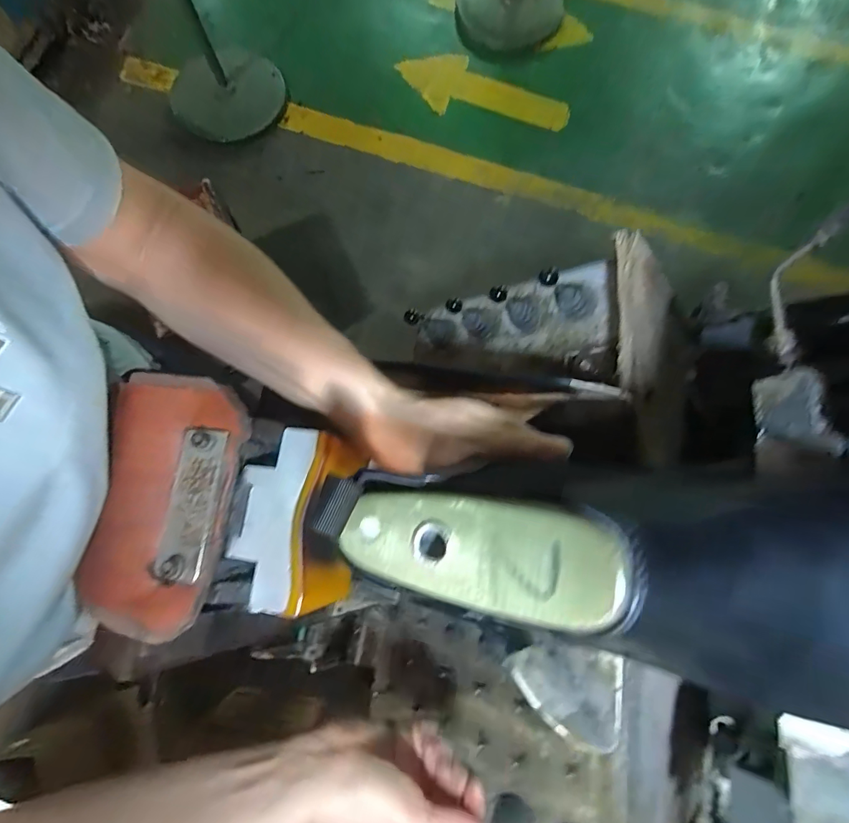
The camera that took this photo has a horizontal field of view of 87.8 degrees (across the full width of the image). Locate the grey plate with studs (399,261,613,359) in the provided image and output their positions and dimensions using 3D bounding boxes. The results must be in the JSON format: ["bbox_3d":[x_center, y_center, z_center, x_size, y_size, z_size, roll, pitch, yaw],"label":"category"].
[{"bbox_3d":[0.084,-0.136,0.587,0.300,0.089,0.101,5,71,45],"label":"grey plate with studs"}]

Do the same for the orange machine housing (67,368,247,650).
[{"bbox_3d":[-0.153,0.051,0.259,0.082,0.020,0.142,11,76,1],"label":"orange machine housing"}]

